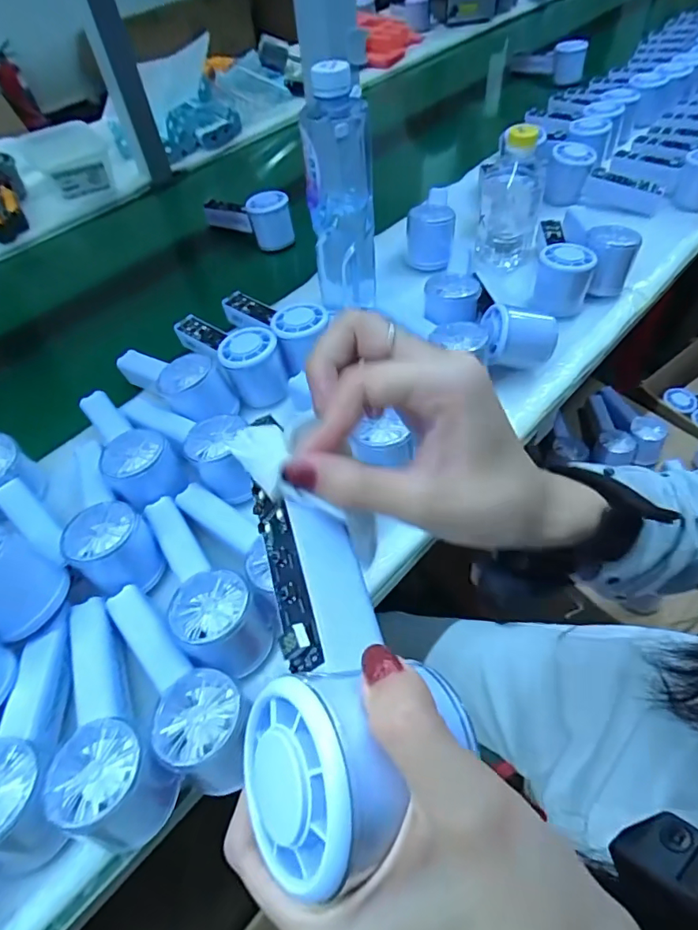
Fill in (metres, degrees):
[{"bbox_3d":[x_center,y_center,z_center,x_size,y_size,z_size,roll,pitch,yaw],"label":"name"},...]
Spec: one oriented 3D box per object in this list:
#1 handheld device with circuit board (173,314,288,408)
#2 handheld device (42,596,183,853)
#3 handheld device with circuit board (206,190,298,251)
[{"bbox_3d":[-0.125,-0.123,0.526,0.057,0.058,0.152,-36,58,-21],"label":"handheld device with circuit board"},{"bbox_3d":[-0.161,0.156,0.323,0.056,0.049,0.153,-29,56,-16],"label":"handheld device"},{"bbox_3d":[-0.145,-0.357,0.717,0.147,0.062,0.047,33,62,26],"label":"handheld device with circuit board"}]

